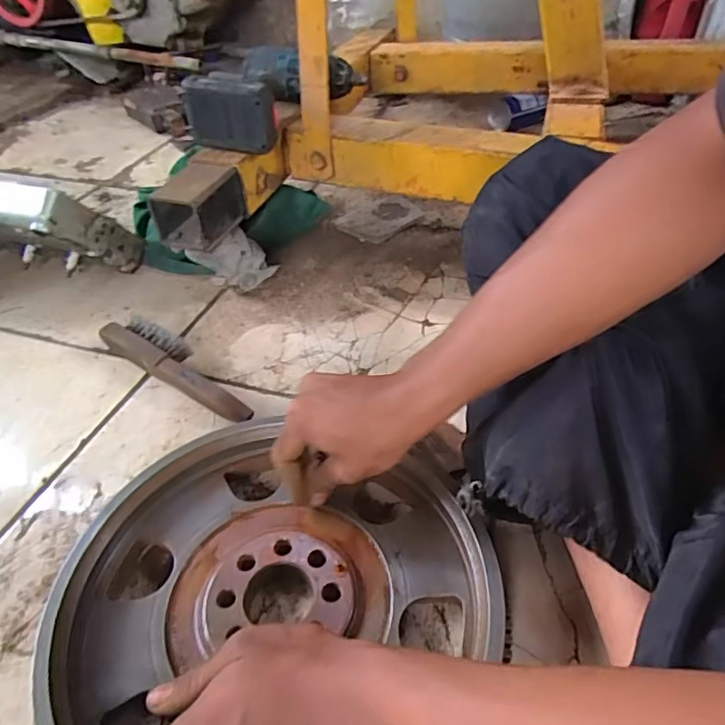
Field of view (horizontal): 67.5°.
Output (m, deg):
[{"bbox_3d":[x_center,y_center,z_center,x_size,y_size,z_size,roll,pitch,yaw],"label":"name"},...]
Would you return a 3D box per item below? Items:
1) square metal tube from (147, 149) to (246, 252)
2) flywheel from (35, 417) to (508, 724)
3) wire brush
[{"bbox_3d":[-0.196,-0.191,0.655,0.065,0.072,0.107,12,44,16],"label":"square metal tube"},{"bbox_3d":[-0.059,0.161,0.393,0.300,0.048,0.282,13,44,13],"label":"flywheel"},{"bbox_3d":[-0.203,0.008,0.608,0.225,0.034,0.050,25,49,28],"label":"wire brush"}]

